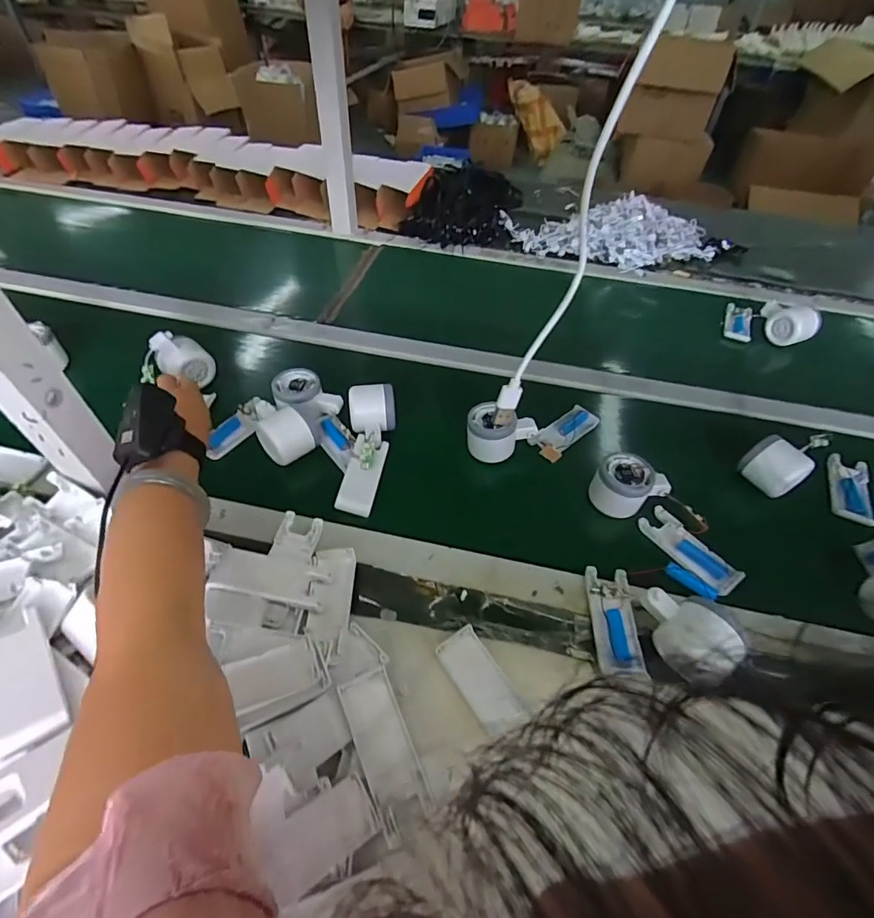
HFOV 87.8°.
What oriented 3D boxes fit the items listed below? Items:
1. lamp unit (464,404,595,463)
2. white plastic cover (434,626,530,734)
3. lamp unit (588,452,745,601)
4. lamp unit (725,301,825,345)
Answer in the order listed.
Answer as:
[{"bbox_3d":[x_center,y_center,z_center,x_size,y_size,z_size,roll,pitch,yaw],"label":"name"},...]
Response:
[{"bbox_3d":[0.125,-0.036,0.572,0.178,0.075,0.073,-8,51,-10],"label":"lamp unit"},{"bbox_3d":[0.037,0.184,0.377,0.038,0.005,0.084,-27,57,-21],"label":"white plastic cover"},{"bbox_3d":[0.243,0.071,0.496,0.072,0.057,0.171,-31,71,-26],"label":"lamp unit"},{"bbox_3d":[0.545,-0.222,0.762,0.083,0.058,0.140,-27,32,-23],"label":"lamp unit"}]

